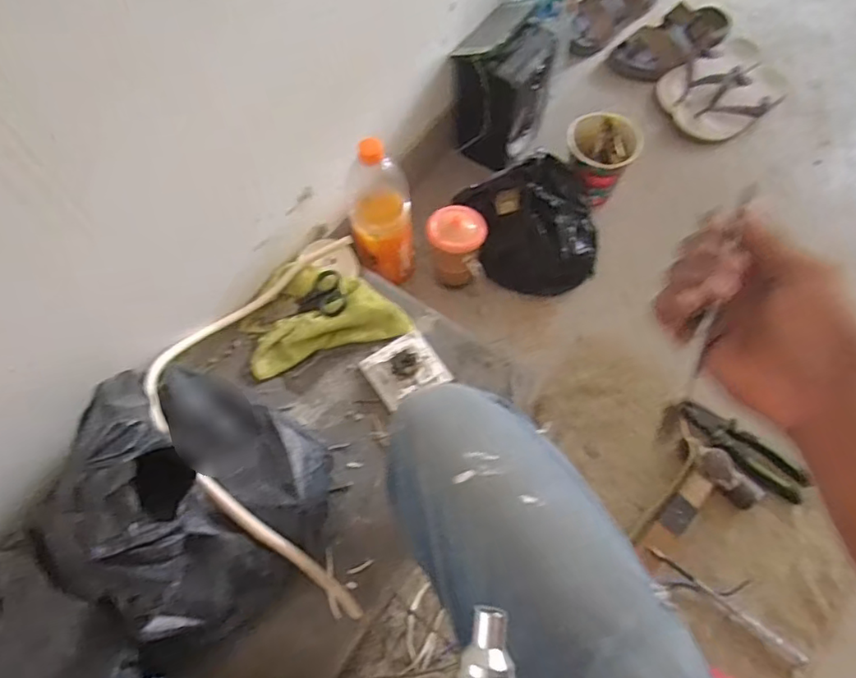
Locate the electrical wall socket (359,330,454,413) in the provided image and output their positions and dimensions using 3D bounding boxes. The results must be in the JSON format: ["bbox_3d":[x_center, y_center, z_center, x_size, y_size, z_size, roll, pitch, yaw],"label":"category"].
[{"bbox_3d":[-0.030,0.035,0.732,0.090,0.030,0.082,-31,70,-11],"label":"electrical wall socket"}]

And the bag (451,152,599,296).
[{"bbox_3d":[0.161,-0.168,0.876,0.192,0.129,0.173,-13,68,-4],"label":"bag"}]

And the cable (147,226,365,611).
[{"bbox_3d":[-0.192,0.067,0.657,0.204,0.135,0.463,-4,67,0],"label":"cable"}]

